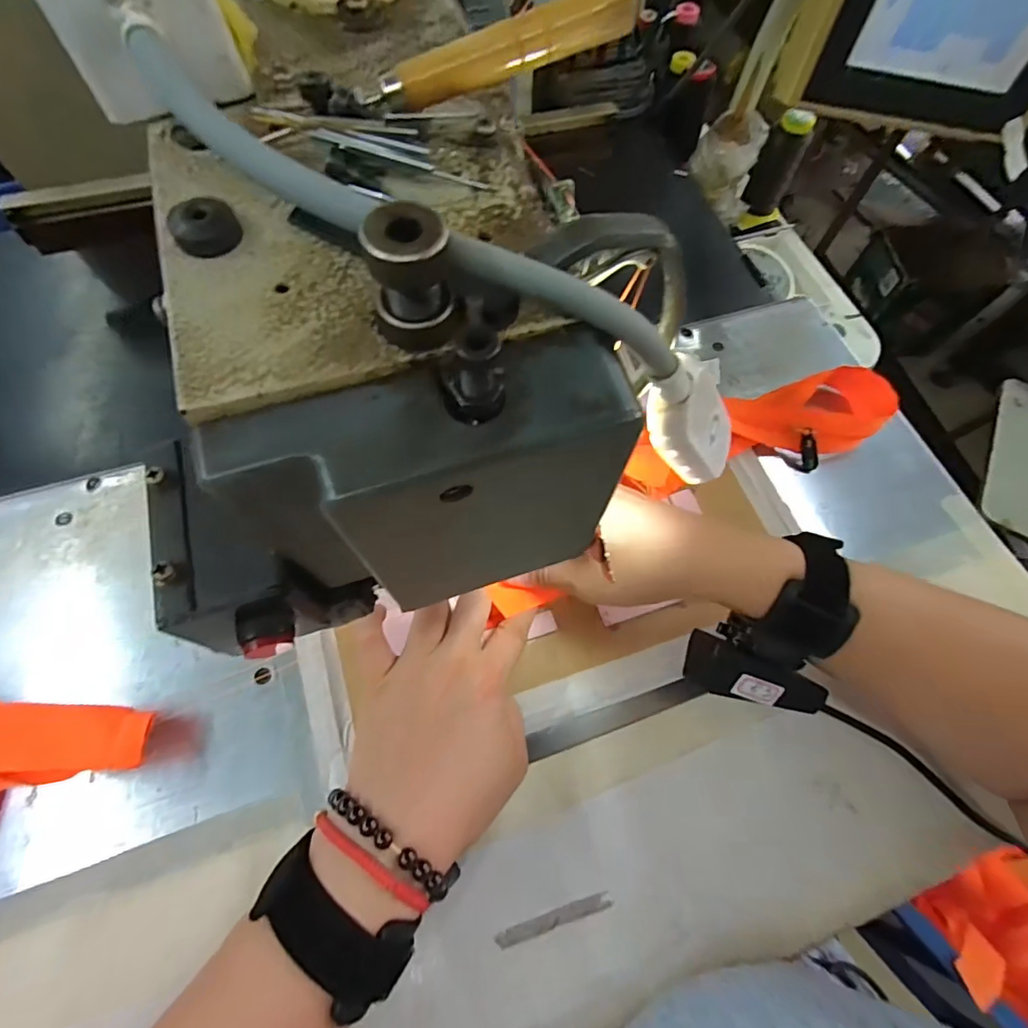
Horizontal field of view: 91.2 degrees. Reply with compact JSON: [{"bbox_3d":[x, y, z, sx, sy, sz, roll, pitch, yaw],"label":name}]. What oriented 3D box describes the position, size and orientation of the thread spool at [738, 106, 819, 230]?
[{"bbox_3d":[0.324,-0.426,0.625,0.052,0.118,0.049,17,58,14],"label":"thread spool"}]

